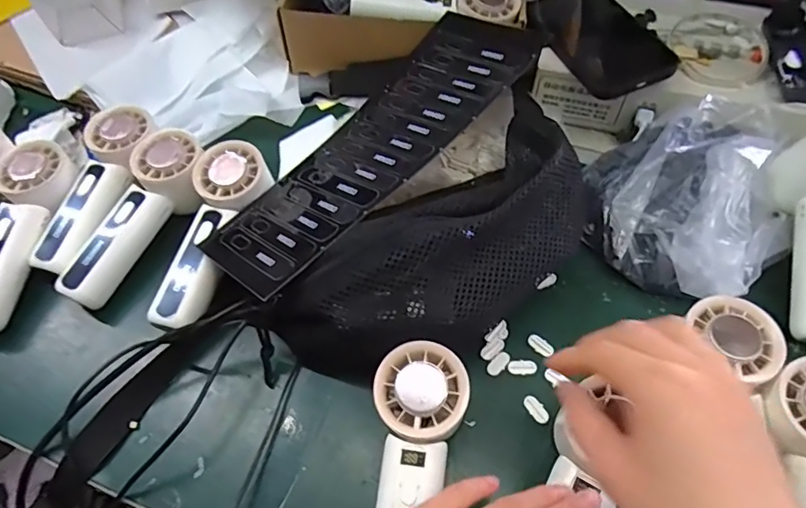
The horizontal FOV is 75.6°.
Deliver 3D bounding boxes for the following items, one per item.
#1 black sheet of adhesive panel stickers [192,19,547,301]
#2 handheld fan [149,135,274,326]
[{"bbox_3d":[-0.012,-0.098,0.417,0.108,0.020,0.327,27,64,39],"label":"black sheet of adhesive panel stickers"},{"bbox_3d":[-0.154,-0.017,0.409,0.059,0.047,0.155,15,59,12],"label":"handheld fan"}]

